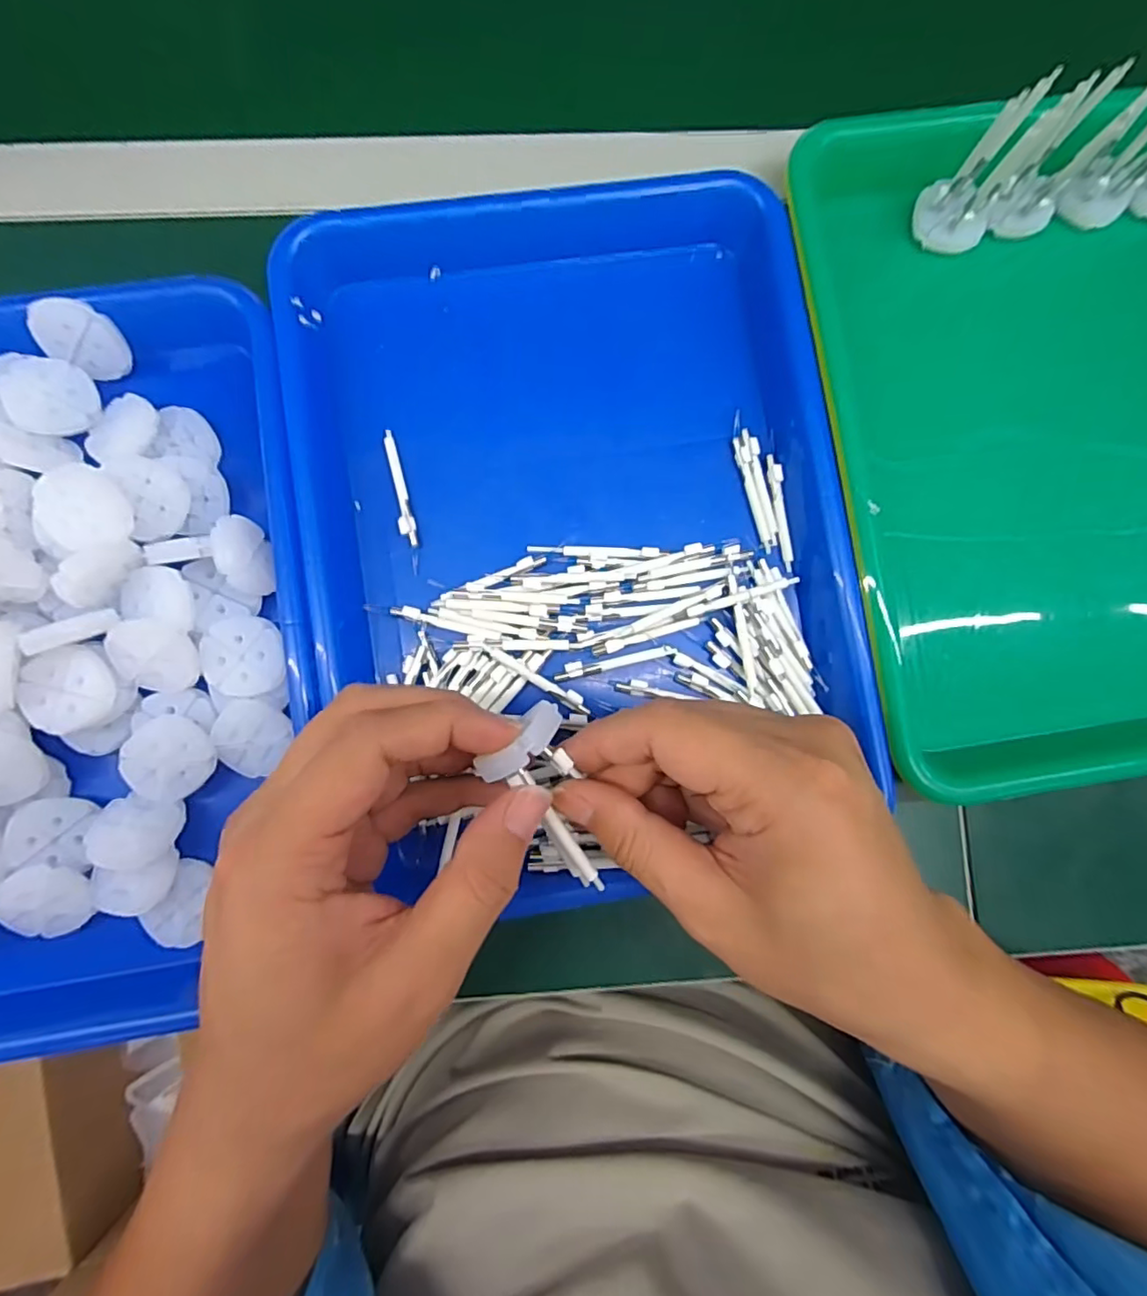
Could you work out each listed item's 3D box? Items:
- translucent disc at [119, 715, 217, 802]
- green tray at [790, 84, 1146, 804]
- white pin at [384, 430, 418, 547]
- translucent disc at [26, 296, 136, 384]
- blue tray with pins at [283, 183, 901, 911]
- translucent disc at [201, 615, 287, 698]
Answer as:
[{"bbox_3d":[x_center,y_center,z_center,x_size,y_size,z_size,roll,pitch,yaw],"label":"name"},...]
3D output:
[{"bbox_3d":[-0.183,0.050,0.264,0.035,0.008,0.036,0,85,-3],"label":"translucent disc"},{"bbox_3d":[0.245,-0.101,0.296,0.243,0.053,0.336,-9,86,-4],"label":"green tray"},{"bbox_3d":[-0.085,-0.079,0.290,0.007,0.005,0.058,-11,86,-4],"label":"white pin"},{"bbox_3d":[-0.230,-0.145,0.274,0.037,0.007,0.030,17,128,-29],"label":"translucent disc"},{"bbox_3d":[0.003,-0.055,0.285,0.245,0.039,0.343,-10,86,-4],"label":"blue tray with pins"},{"bbox_3d":[-0.149,0.004,0.269,0.035,0.012,0.035,0,85,-3],"label":"translucent disc"}]

